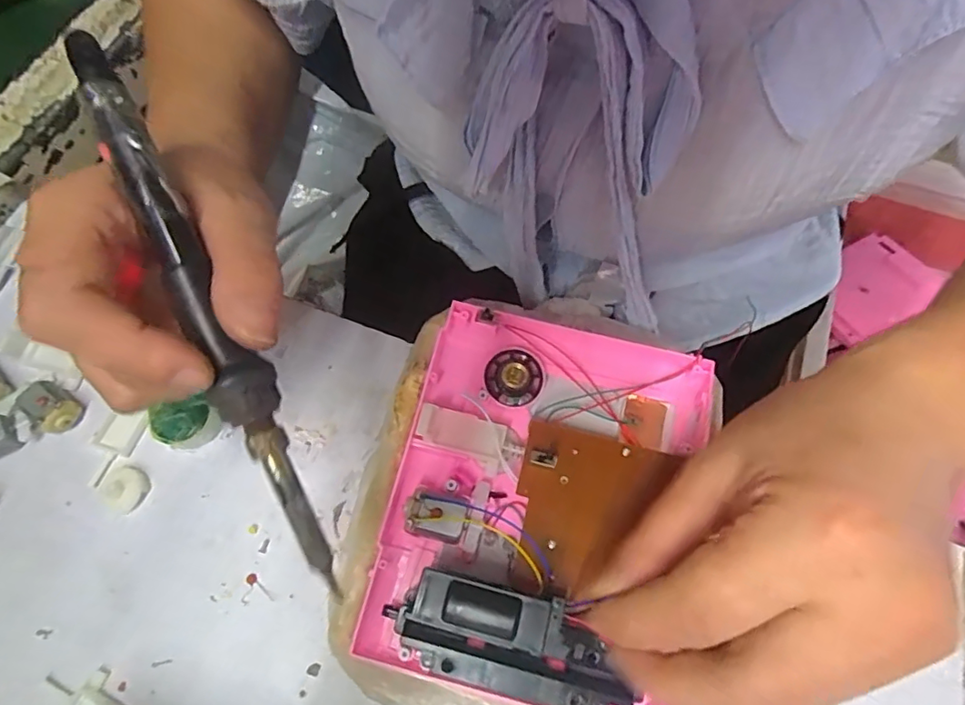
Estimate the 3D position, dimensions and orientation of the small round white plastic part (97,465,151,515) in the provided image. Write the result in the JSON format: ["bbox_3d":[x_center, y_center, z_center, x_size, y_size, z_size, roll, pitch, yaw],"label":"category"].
[{"bbox_3d":[-0.184,0.070,0.283,0.023,0.005,0.022,1,66,-1],"label":"small round white plastic part"}]

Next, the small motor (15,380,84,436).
[{"bbox_3d":[-0.232,0.029,0.294,0.031,0.017,0.022,16,66,20],"label":"small motor"}]

